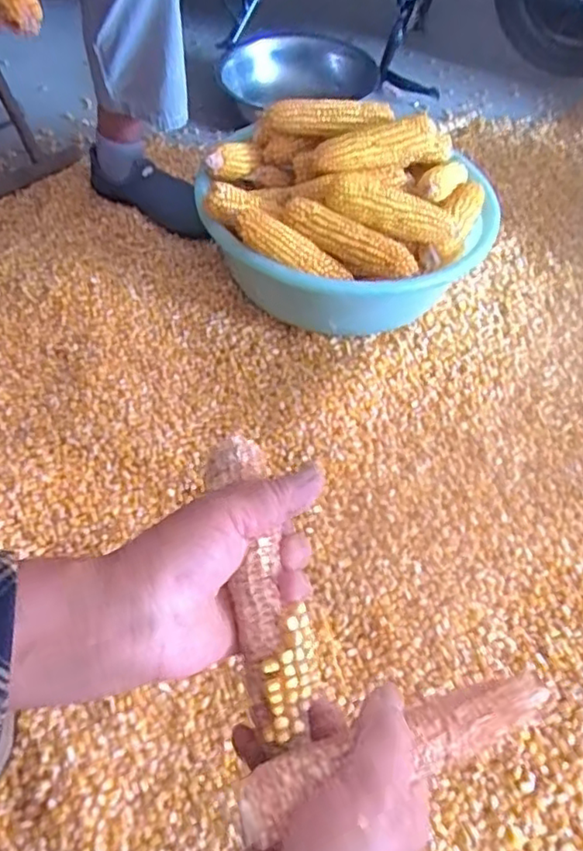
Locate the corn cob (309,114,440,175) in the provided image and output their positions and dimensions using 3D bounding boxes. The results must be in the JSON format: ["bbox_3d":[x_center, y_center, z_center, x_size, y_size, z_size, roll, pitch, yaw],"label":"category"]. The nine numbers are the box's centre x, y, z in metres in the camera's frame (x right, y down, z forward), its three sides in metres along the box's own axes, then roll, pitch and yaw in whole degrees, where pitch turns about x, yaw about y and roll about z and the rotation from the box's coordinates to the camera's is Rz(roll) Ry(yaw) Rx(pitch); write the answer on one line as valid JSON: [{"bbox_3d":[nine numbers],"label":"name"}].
[{"bbox_3d":[0.115,-0.383,0.873,0.175,0.057,0.048,-8,52,10],"label":"corn cob"}]

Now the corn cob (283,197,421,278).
[{"bbox_3d":[0.073,-0.241,0.814,0.192,0.048,0.049,27,58,15],"label":"corn cob"}]

